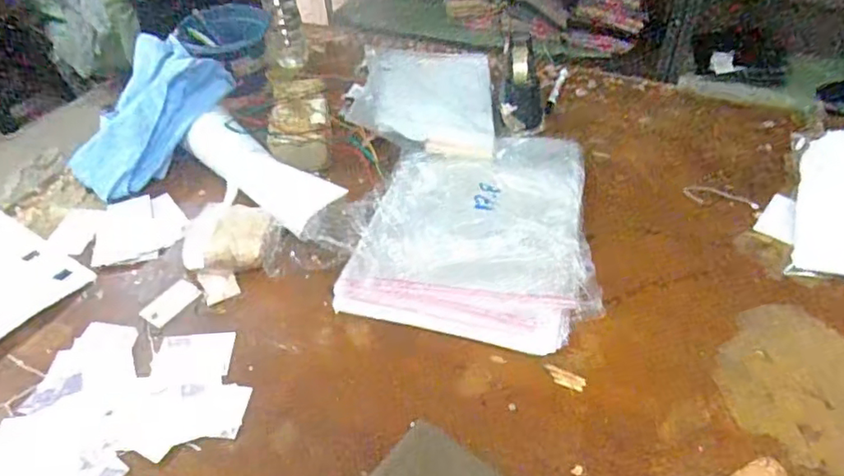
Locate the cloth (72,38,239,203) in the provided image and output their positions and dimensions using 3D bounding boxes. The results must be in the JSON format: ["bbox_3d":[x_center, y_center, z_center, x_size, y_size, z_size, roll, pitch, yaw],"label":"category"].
[{"bbox_3d":[-0.526,-0.232,1.080,0.222,0.142,0.302,26,54,26],"label":"cloth"}]

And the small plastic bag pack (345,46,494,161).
[{"bbox_3d":[0.004,-0.284,1.107,0.256,0.048,0.360,-1,47,4],"label":"small plastic bag pack"}]

